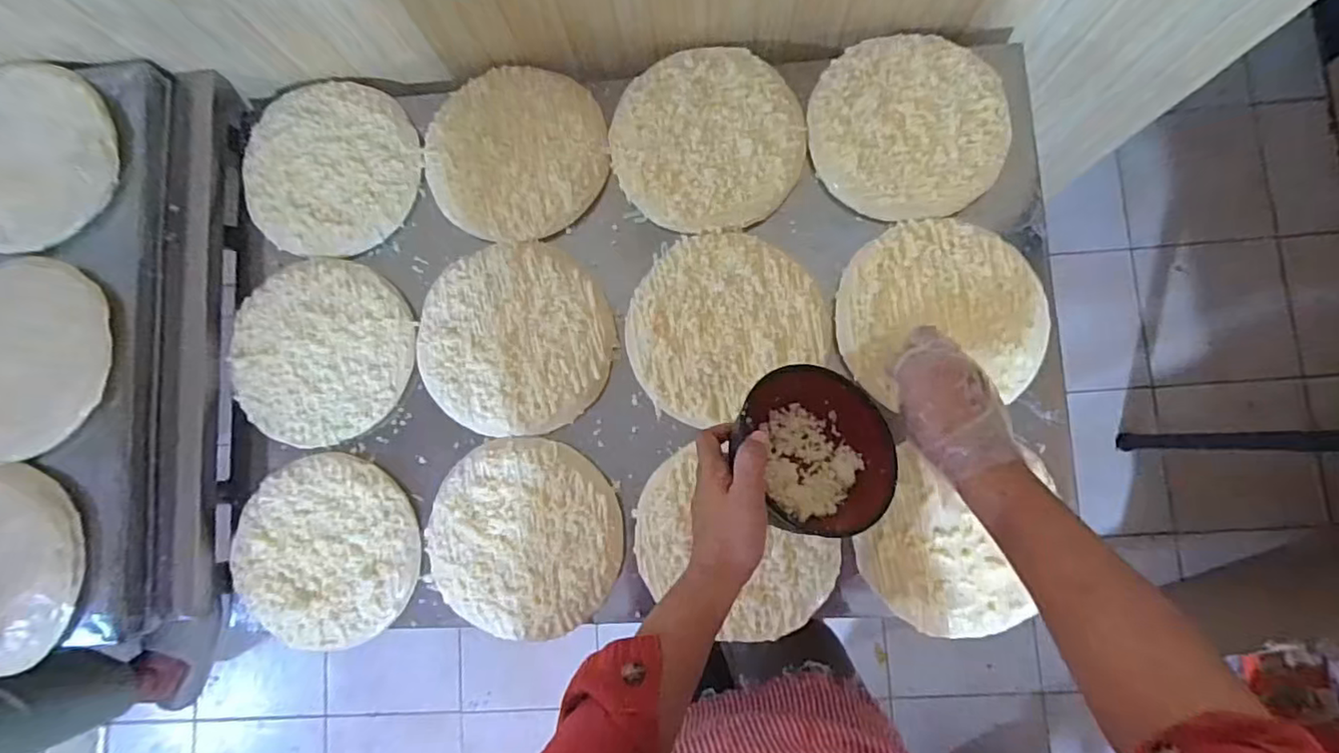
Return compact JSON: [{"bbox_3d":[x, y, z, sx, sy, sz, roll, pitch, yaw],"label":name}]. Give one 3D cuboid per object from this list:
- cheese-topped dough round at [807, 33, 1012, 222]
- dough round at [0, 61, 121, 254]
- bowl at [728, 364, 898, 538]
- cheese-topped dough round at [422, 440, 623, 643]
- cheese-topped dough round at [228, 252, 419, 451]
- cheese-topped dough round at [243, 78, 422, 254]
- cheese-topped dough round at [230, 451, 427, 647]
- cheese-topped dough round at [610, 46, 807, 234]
[{"bbox_3d":[0.251,-0.262,0.639,0.195,0.018,0.193,-1,83,5],"label":"cheese-topped dough round"},{"bbox_3d":[-0.710,-0.237,0.657,0.232,0.027,0.196,8,84,6],"label":"dough round"},{"bbox_3d":[0.126,0.064,0.538,0.139,0.055,0.133,-1,83,5],"label":"bowl"},{"bbox_3d":[-0.149,0.166,0.626,0.194,0.021,0.194,-1,83,5],"label":"cheese-topped dough round"},{"bbox_3d":[-0.385,-0.030,0.660,0.205,0.012,0.197,-1,83,5],"label":"cheese-topped dough round"},{"bbox_3d":[-0.391,-0.240,0.696,0.207,0.018,0.199,-1,83,5],"label":"cheese-topped dough round"},{"bbox_3d":[-0.362,0.183,0.643,0.194,0.020,0.187,-1,83,5],"label":"cheese-topped dough round"},{"bbox_3d":[0.040,-0.255,0.658,0.196,0.019,0.199,-1,83,5],"label":"cheese-topped dough round"}]

